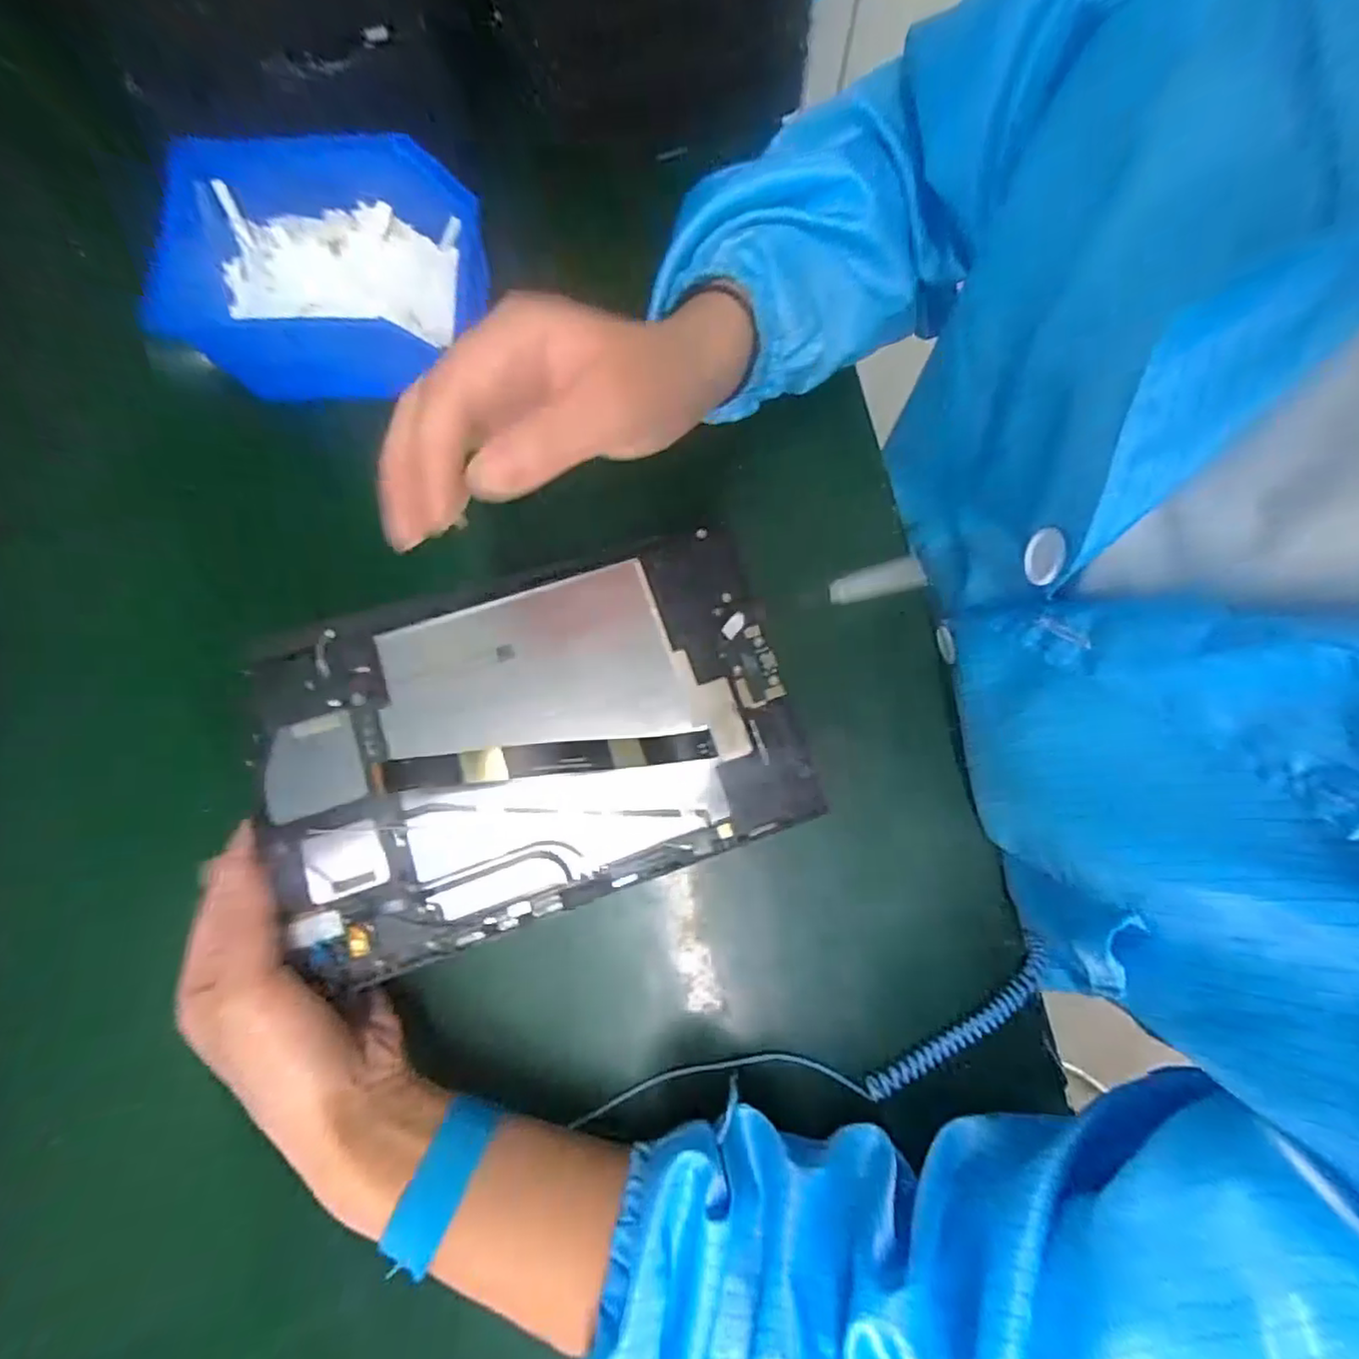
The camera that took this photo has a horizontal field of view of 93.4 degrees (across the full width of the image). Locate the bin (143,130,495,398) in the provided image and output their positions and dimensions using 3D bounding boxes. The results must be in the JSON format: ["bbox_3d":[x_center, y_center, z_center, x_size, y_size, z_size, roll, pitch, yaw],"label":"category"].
[{"bbox_3d":[-0.189,-0.212,0.339,0.156,0.067,0.112,1,76,0],"label":"bin"}]

